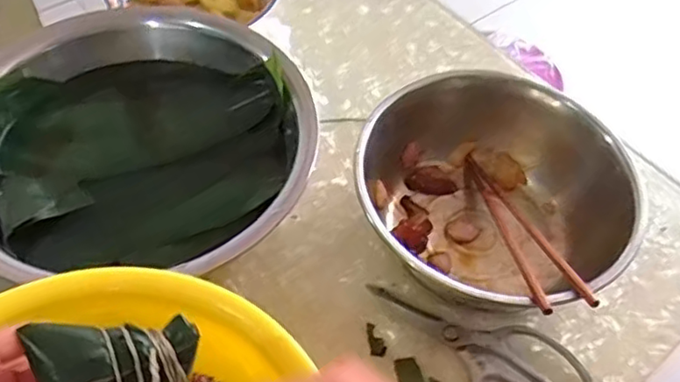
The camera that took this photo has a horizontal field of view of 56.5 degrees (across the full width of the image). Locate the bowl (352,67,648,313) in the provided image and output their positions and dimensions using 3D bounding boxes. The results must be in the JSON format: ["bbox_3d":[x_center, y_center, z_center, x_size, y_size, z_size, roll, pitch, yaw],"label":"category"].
[{"bbox_3d":[0.136,0.011,0.590,0.241,0.111,0.238,2,54,-3],"label":"bowl"}]

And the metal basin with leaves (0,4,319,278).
[{"bbox_3d":[-0.188,-0.045,0.606,0.309,0.112,0.253,-2,54,-6],"label":"metal basin with leaves"}]

